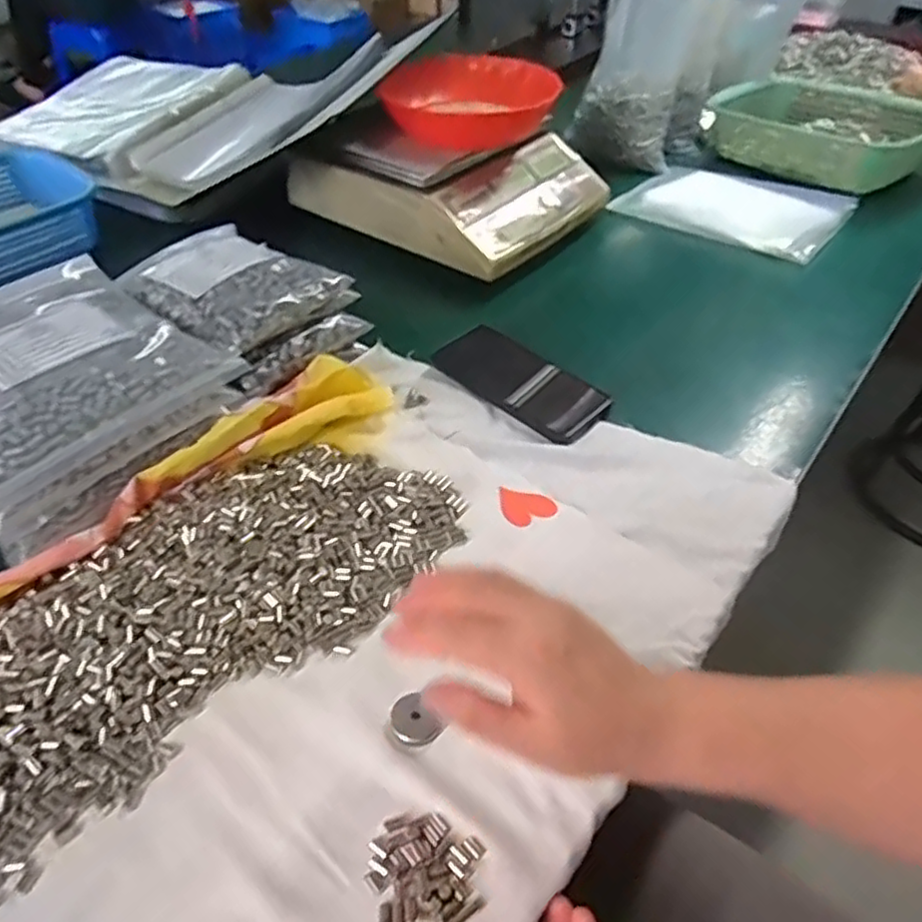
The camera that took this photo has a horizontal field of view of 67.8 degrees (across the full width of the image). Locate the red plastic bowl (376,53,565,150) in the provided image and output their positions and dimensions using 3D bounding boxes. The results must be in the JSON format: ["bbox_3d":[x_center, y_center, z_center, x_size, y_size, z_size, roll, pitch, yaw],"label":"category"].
[{"bbox_3d":[0.009,-0.442,0.832,0.200,0.057,0.143,-3,46,-4],"label":"red plastic bowl"}]

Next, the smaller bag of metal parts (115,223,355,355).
[{"bbox_3d":[-0.206,-0.162,0.599,0.167,0.026,0.133,26,51,22],"label":"smaller bag of metal parts"}]

